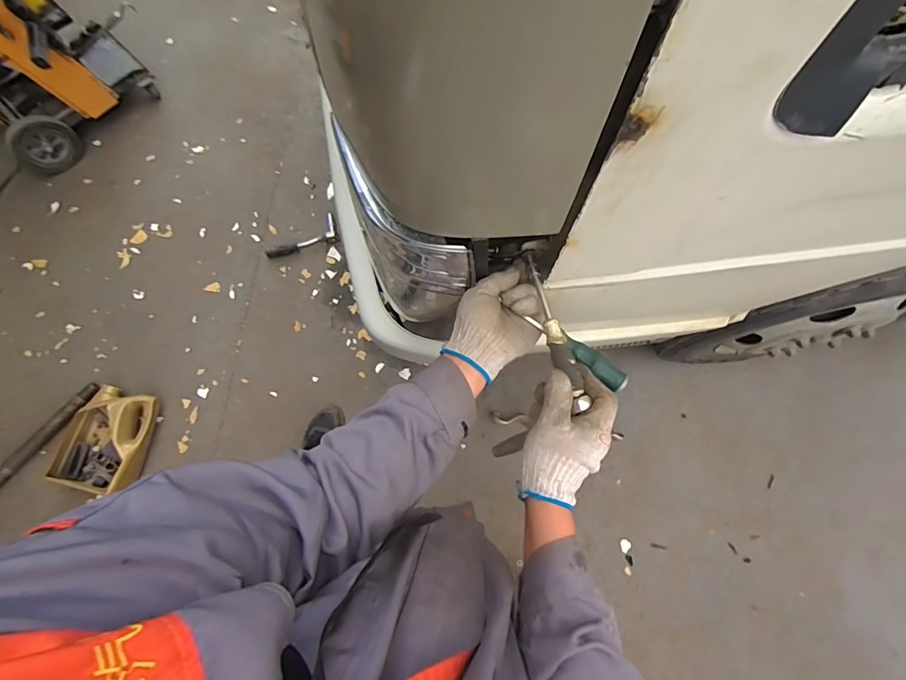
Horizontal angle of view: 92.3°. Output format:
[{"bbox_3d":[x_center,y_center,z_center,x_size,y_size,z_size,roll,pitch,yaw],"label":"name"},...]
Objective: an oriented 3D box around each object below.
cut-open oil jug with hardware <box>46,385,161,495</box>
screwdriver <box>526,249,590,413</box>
[{"bbox_3d":[-1.006,0.295,1.278,0.214,0.086,0.300,16,75,3],"label":"cut-open oil jug with hardware"},{"bbox_3d":[0.107,-0.013,0.468,0.020,0.016,0.182,-13,70,-5],"label":"screwdriver"}]

